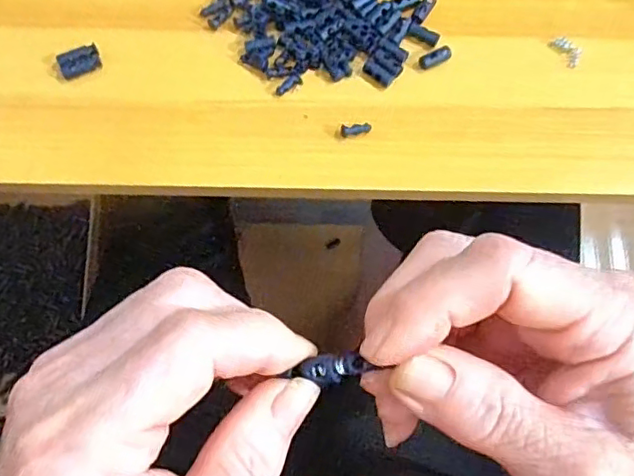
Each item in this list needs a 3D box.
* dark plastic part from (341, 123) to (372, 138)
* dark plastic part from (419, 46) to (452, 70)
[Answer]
[{"bbox_3d":[0.022,-0.061,0.333,0.017,0.004,0.006,-8,74,-4],"label":"dark plastic part"},{"bbox_3d":[0.069,-0.106,0.345,0.020,0.005,0.009,-26,76,-9],"label":"dark plastic part"}]

